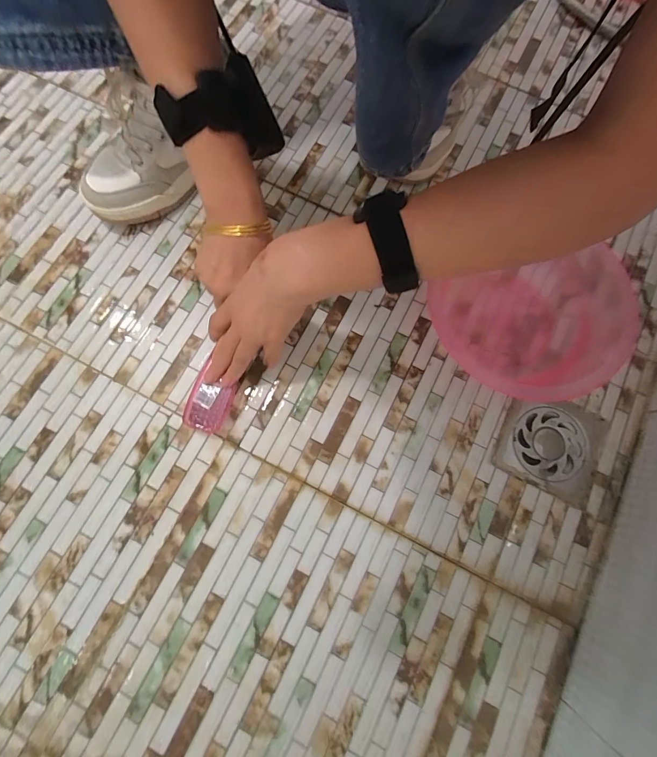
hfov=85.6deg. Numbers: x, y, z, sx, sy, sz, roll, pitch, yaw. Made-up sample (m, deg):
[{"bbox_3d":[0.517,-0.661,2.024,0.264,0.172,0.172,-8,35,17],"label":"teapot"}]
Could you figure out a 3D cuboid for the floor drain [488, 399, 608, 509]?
[{"bbox_3d":[0.241,0.070,0.383,0.106,0.008,0.101,26,77,4],"label":"floor drain"}]

